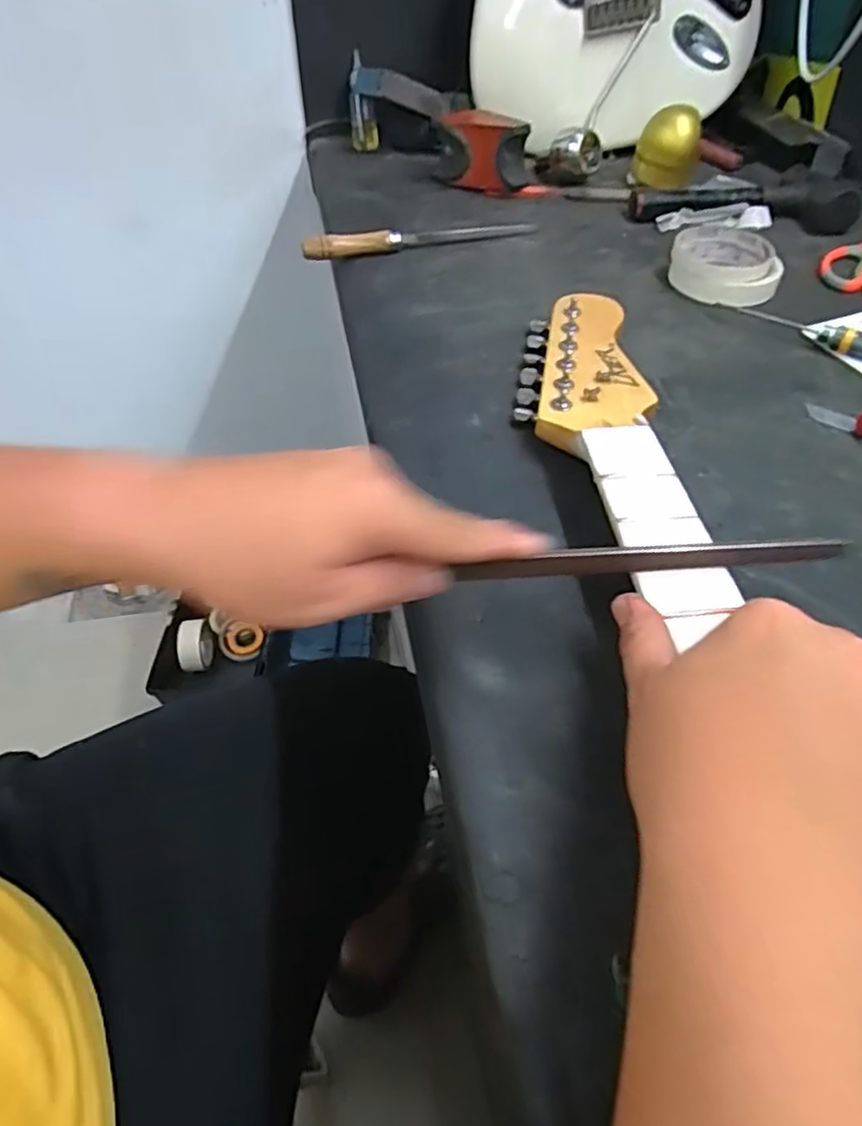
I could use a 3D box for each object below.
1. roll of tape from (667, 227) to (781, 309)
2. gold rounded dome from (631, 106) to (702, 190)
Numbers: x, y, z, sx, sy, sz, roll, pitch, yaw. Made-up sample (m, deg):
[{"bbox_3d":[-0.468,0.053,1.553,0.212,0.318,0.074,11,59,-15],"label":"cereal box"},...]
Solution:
[{"bbox_3d":[0.262,-0.264,0.582,0.092,0.032,0.103,19,52,17],"label":"roll of tape"},{"bbox_3d":[0.259,-0.451,0.711,0.064,0.071,0.055,15,51,14],"label":"gold rounded dome"}]

